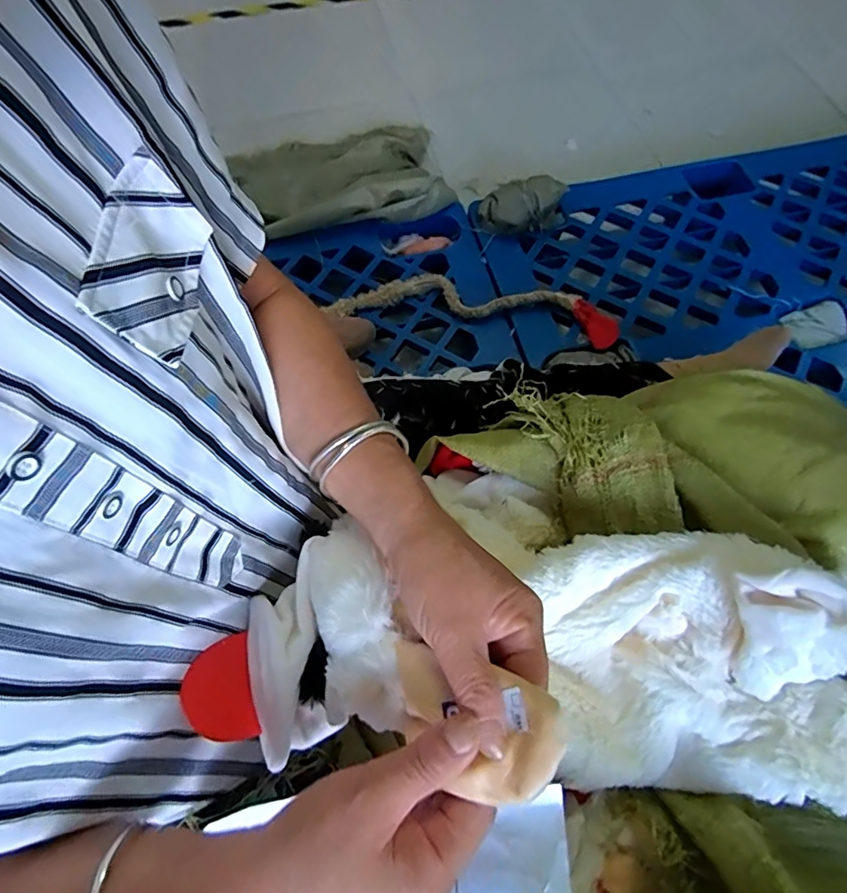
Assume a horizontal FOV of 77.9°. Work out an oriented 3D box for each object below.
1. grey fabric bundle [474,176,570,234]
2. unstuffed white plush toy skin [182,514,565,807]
[{"bbox_3d":[0.211,-0.514,1.126,0.192,0.081,0.094,7,65,3],"label":"grey fabric bundle"},{"bbox_3d":[-0.043,0.142,0.295,0.178,0.107,0.140,42,71,17],"label":"unstuffed white plush toy skin"}]

